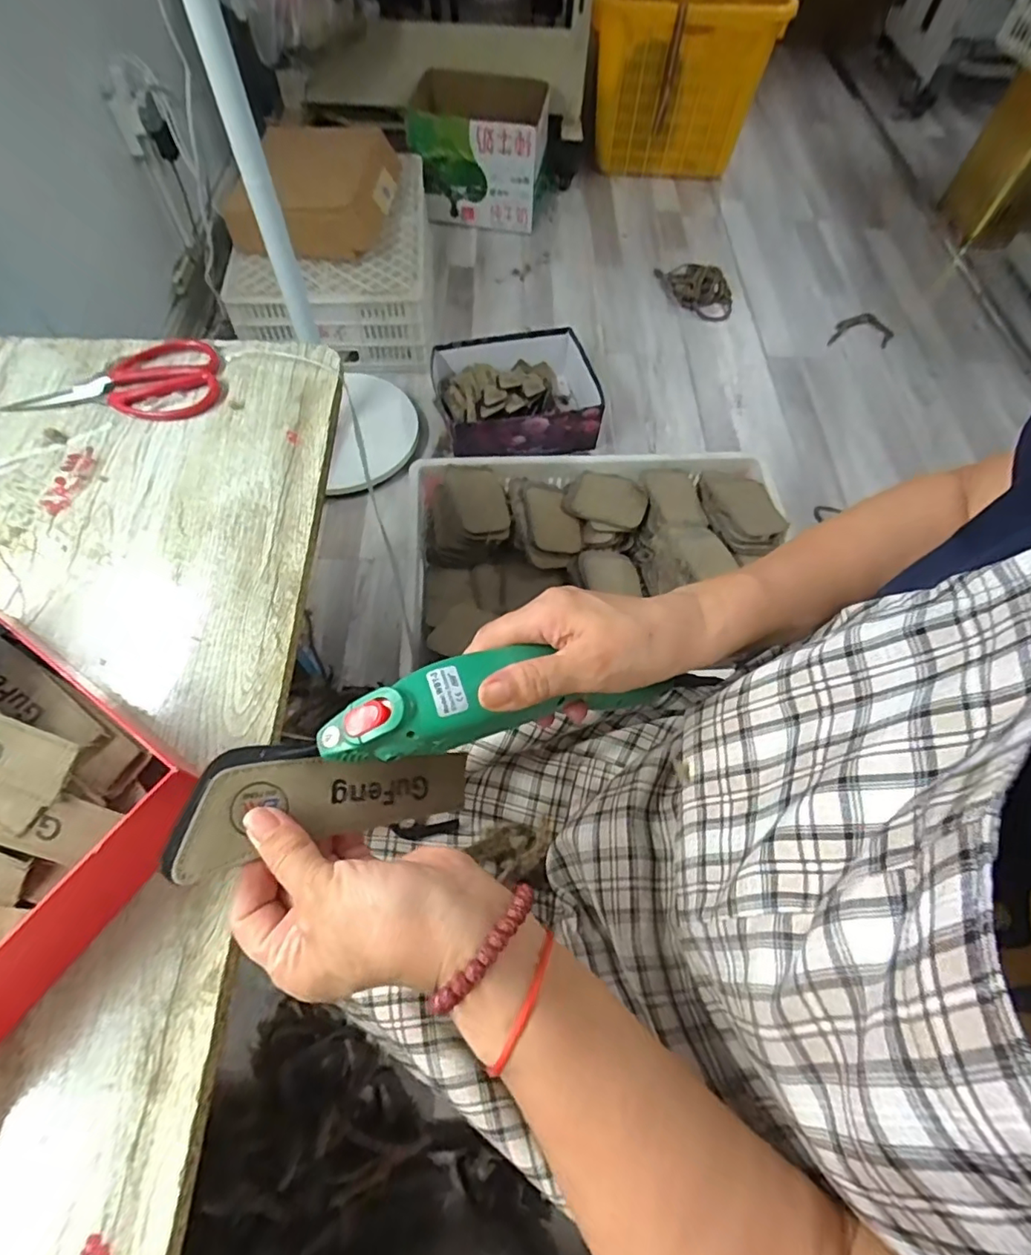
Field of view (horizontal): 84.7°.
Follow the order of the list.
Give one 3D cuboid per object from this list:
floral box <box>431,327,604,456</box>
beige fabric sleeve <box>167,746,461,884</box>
[{"bbox_3d":[0.012,-0.499,1.211,0.336,0.127,0.262,-12,63,-7],"label":"floral box"},{"bbox_3d":[-0.090,0.086,0.293,0.149,0.021,0.049,3,57,-36],"label":"beige fabric sleeve"}]

